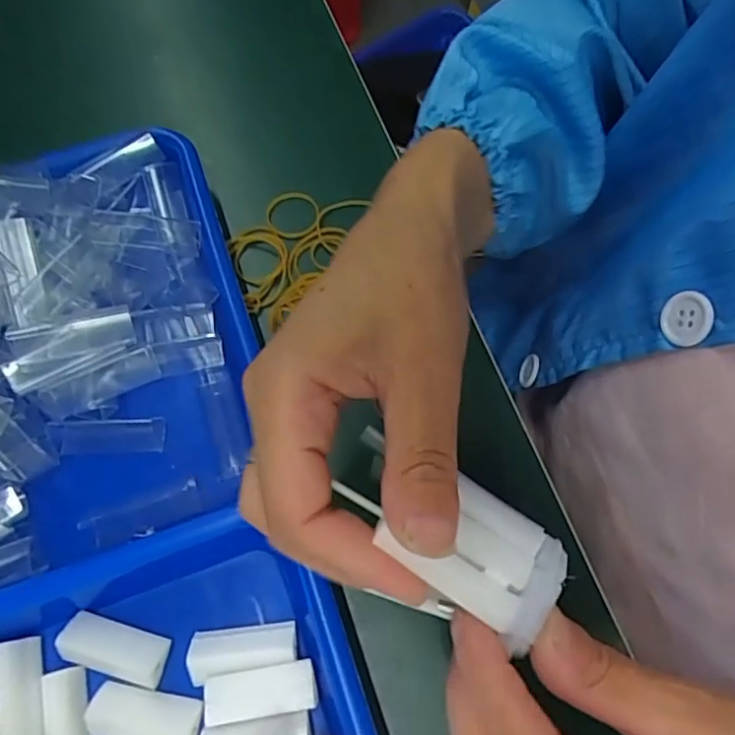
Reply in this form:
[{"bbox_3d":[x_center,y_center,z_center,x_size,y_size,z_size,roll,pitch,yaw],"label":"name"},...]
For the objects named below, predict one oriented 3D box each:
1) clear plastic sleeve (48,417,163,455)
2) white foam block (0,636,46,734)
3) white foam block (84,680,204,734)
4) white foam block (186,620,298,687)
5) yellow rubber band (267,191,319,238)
[{"bbox_3d":[-0.132,0.034,0.299,0.054,0.011,0.016,-3,68,2],"label":"clear plastic sleeve"},{"bbox_3d":[-0.148,0.139,0.249,0.014,0.013,0.046,-20,68,-5],"label":"white foam block"},{"bbox_3d":[-0.094,0.149,0.249,0.047,0.008,0.020,8,68,6],"label":"white foam block"},{"bbox_3d":[-0.054,0.122,0.255,0.045,0.012,0.019,-10,68,-1],"label":"white foam block"},{"bbox_3d":[-0.045,-0.093,0.357,0.031,0.006,0.031,-2,71,5],"label":"yellow rubber band"}]

